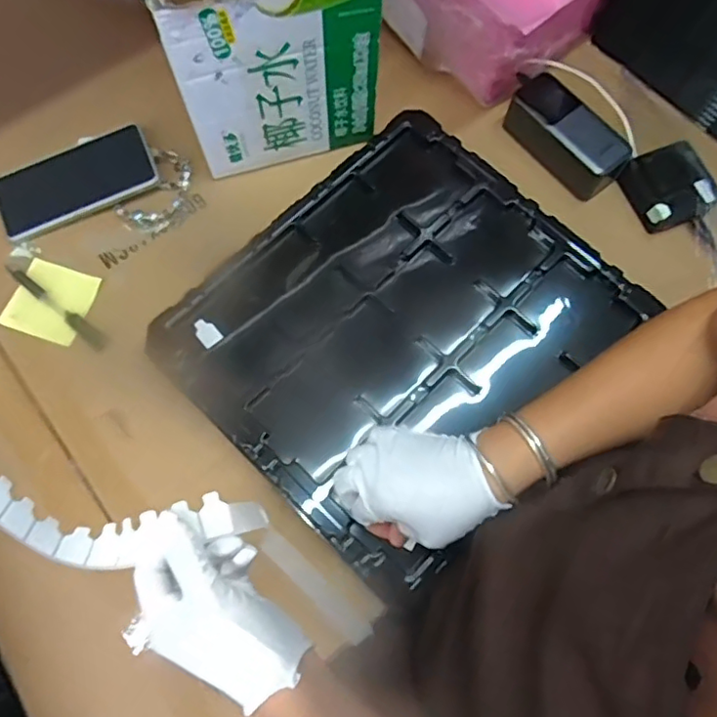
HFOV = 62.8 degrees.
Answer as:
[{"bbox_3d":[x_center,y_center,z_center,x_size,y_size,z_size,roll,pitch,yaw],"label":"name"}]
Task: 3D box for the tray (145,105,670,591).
[{"bbox_3d":[0.040,-0.035,0.562,0.319,0.026,0.373,43,76,10],"label":"tray"}]

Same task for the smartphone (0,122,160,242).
[{"bbox_3d":[-0.294,-0.186,0.612,0.162,0.009,0.078,-23,80,-3],"label":"smartphone"}]

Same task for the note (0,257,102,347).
[{"bbox_3d":[-0.307,-0.059,0.586,0.078,0.007,0.076,19,73,4],"label":"note"}]

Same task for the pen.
[{"bbox_3d":[-0.304,-0.055,0.586,0.132,0.014,0.015,38,75,9],"label":"pen"}]

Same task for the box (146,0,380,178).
[{"bbox_3d":[-0.084,-0.319,0.556,0.181,0.190,0.162,-9,74,-5],"label":"box"}]

